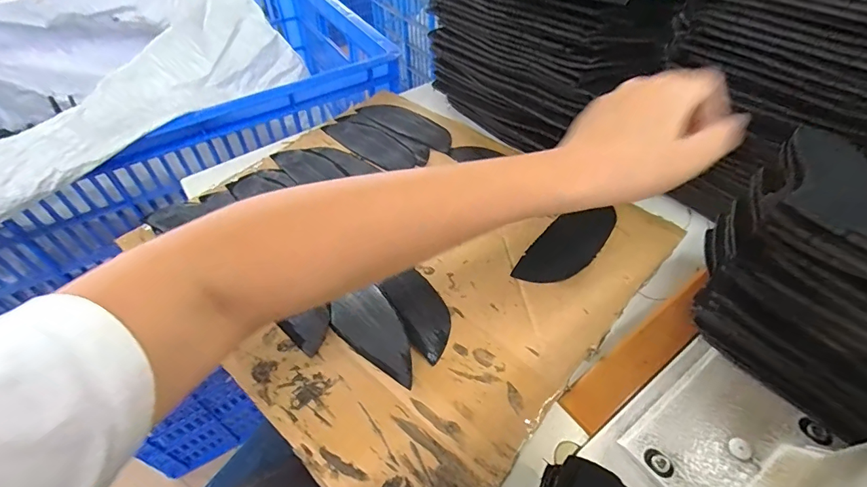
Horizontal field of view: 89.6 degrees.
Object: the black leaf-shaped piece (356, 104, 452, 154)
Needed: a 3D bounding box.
[{"bbox_3d":[-0.029,-0.148,0.536,0.131,0.005,0.050,27,55,23],"label":"black leaf-shaped piece"}]

